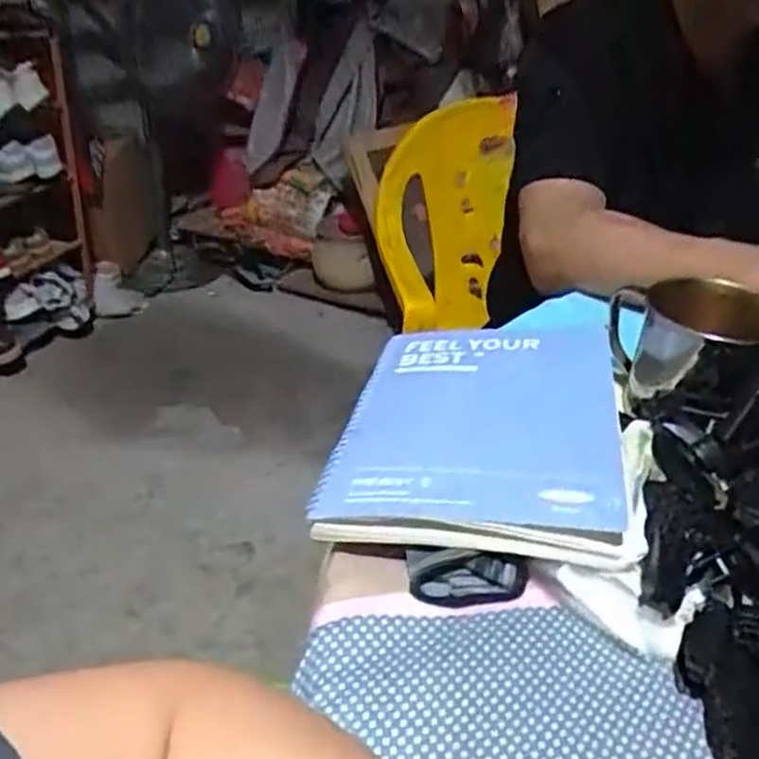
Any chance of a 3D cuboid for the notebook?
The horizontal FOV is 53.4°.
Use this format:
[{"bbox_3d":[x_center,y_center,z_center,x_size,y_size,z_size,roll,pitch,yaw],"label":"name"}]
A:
[{"bbox_3d":[0.066,0.025,0.489,0.167,0.021,0.245,-1,26,15],"label":"notebook"}]

